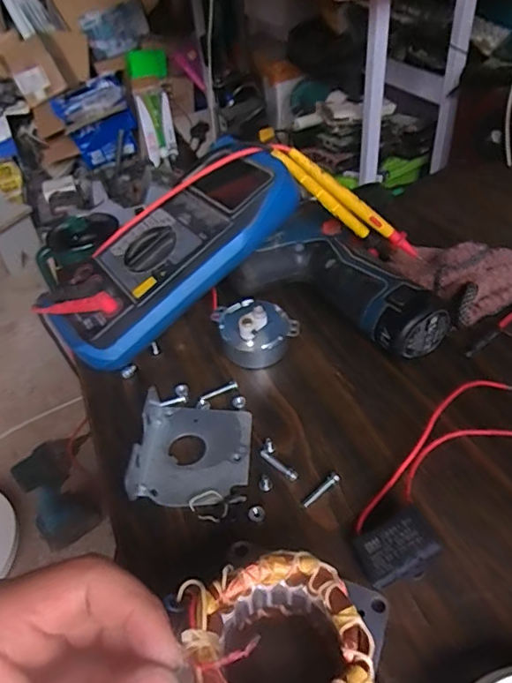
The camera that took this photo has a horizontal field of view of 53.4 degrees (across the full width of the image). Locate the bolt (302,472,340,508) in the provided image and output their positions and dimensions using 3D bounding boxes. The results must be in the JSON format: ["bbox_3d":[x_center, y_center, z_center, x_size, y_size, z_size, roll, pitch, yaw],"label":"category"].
[{"bbox_3d":[0.036,0.083,0.282,0.027,0.005,0.006,-31,48,-27],"label":"bolt"}]

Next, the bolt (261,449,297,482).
[{"bbox_3d":[0.013,0.071,0.295,0.006,0.004,0.026,-35,50,-30],"label":"bolt"}]

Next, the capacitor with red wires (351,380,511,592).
[{"bbox_3d":[0.115,0.063,0.279,0.171,0.025,0.062,-25,46,-22],"label":"capacitor with red wires"}]

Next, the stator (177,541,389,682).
[{"bbox_3d":[0.006,0.123,0.198,0.076,0.040,0.070,12,44,18],"label":"stator"}]

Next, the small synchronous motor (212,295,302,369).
[{"bbox_3d":[-0.001,-0.012,0.363,0.051,0.037,0.048,-19,44,-16],"label":"small synchronous motor"}]

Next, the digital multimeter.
[{"bbox_3d":[-0.064,-0.066,0.374,0.193,0.049,0.092,-43,51,-7],"label":"digital multimeter"}]

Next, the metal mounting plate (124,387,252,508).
[{"bbox_3d":[-0.037,0.057,0.300,0.064,0.024,0.073,-3,42,2],"label":"metal mounting plate"}]

